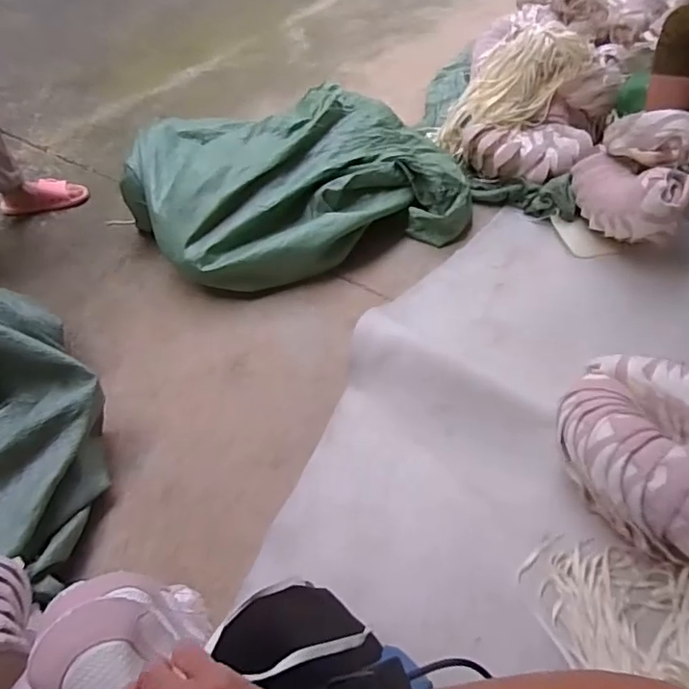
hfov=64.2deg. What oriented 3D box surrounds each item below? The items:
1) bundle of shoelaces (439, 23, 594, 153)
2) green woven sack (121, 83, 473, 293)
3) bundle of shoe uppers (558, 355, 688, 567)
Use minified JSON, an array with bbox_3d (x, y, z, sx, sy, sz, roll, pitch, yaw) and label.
[{"bbox_3d":[0.438,-0.670,1.476,0.427,0.164,0.151,-28,39,33],"label":"bundle of shoelaces"},{"bbox_3d":[-0.113,-0.399,1.393,0.819,0.218,0.522,-16,53,-13],"label":"green woven sack"},{"bbox_3d":[0.549,0.180,0.896,0.376,0.152,0.326,31,57,22],"label":"bundle of shoe uppers"}]

